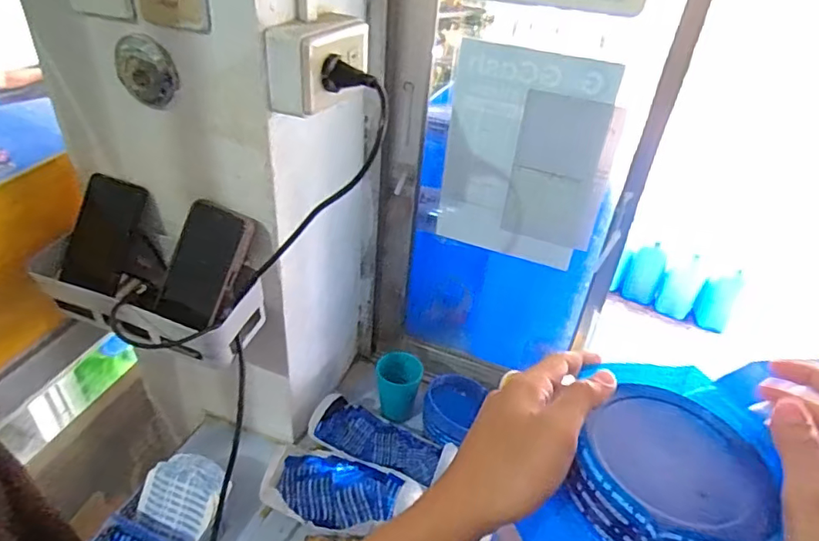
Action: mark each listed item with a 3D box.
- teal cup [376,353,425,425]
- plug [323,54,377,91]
[{"bbox_3d":[-0.017,0.187,0.841,0.074,0.088,0.077,4,35,-3],"label":"teal cup"},{"bbox_3d":[-0.055,-0.187,0.507,0.053,0.031,0.020,10,36,7],"label":"plug"}]

